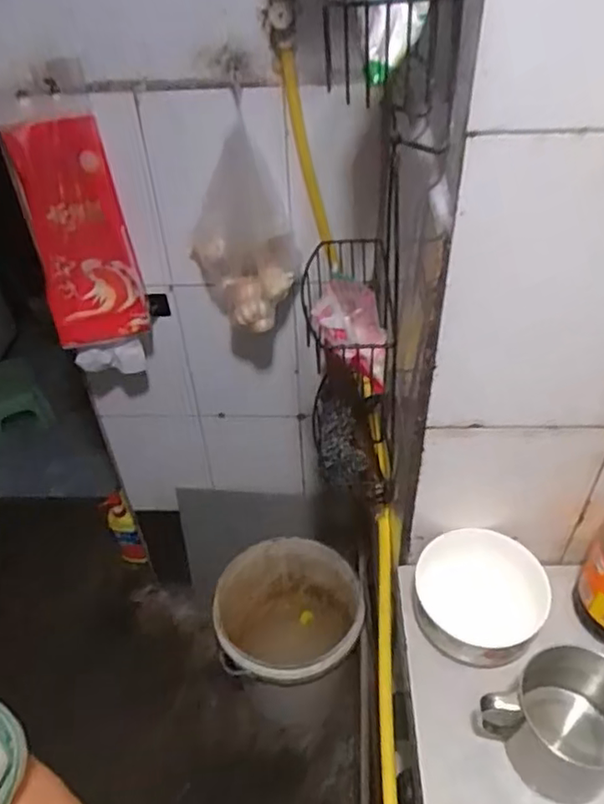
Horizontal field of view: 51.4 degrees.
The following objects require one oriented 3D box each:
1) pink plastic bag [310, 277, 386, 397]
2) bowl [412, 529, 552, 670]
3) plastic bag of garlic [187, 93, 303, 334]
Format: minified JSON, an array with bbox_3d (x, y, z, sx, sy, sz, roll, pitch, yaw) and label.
[{"bbox_3d":[0.055,-0.074,0.706,0.082,0.098,0.066,7,43,12],"label":"pink plastic bag"},{"bbox_3d":[0.201,0.222,0.717,0.136,0.074,0.130,-2,42,2],"label":"bowl"},{"bbox_3d":[-0.083,-0.247,0.880,0.143,0.269,0.122,-5,42,-2],"label":"plastic bag of garlic"}]

